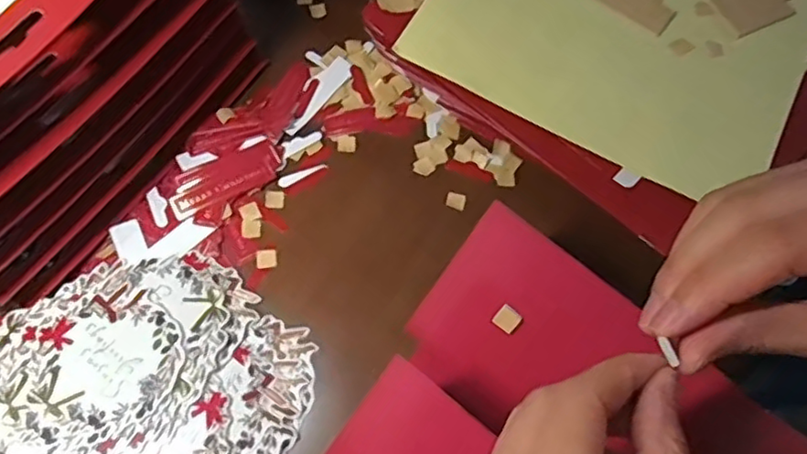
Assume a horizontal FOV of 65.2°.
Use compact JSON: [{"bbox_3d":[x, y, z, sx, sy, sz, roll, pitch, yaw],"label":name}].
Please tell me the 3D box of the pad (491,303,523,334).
[{"bbox_3d":[0.049,0.044,0.298,0.011,0.004,0.011,38,106,12],"label":"pad"}]

